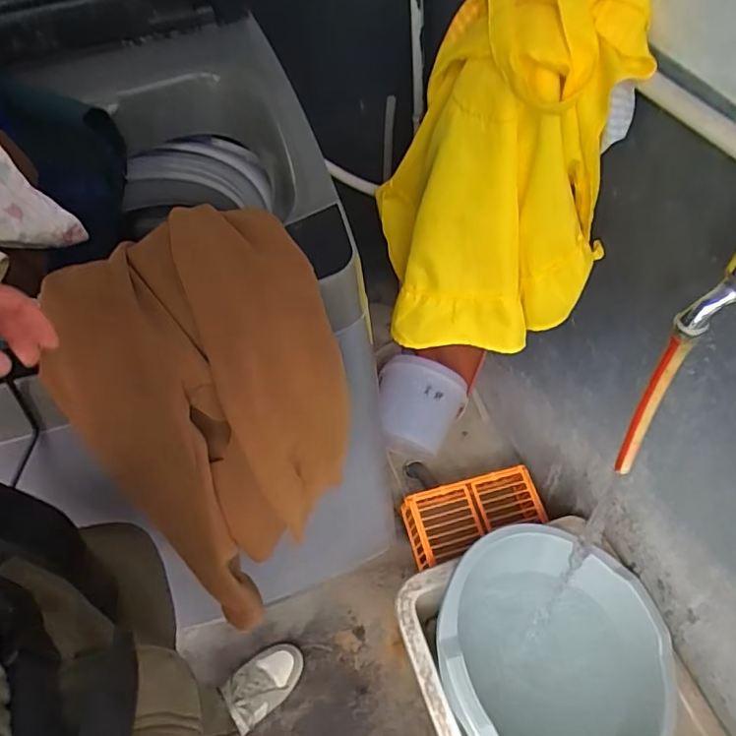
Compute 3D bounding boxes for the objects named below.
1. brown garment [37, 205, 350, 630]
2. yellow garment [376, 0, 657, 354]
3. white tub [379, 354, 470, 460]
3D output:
[{"bbox_3d":[-0.123,0.077,0.554,0.195,0.417,0.111,0,23,2],"label":"brown garment"},{"bbox_3d":[0.155,-0.252,0.719,0.256,0.394,0.269,-2,55,3],"label":"yellow garment"},{"bbox_3d":[0.120,0.101,1.293,0.185,0.165,0.188,7,56,9],"label":"white tub"}]

